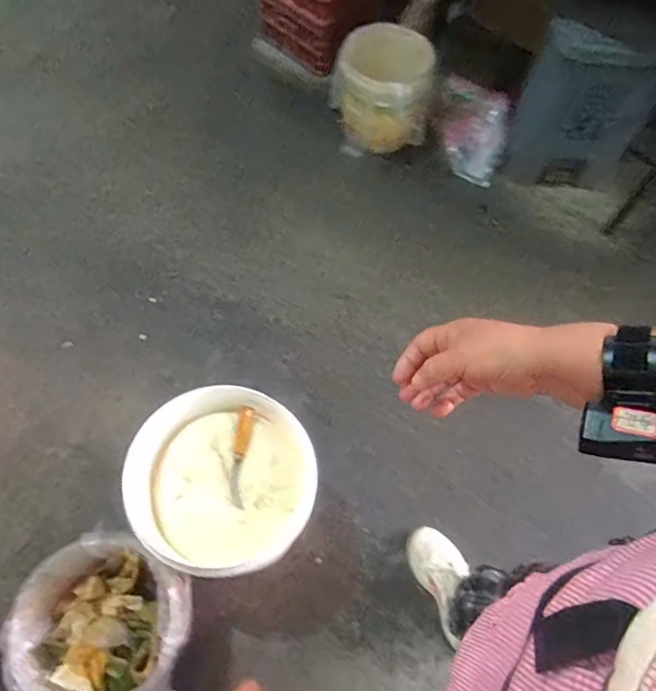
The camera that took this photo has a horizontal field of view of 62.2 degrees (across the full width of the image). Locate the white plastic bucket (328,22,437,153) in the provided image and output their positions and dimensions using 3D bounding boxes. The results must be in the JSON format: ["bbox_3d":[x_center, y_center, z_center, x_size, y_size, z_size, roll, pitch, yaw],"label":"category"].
[{"bbox_3d":[0.149,-0.753,1.598,0.293,0.266,0.222,7,63,1],"label":"white plastic bucket"}]

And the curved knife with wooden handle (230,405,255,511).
[{"bbox_3d":[-0.157,0.201,0.985,0.031,0.019,0.179,5,80,2],"label":"curved knife with wooden handle"}]

